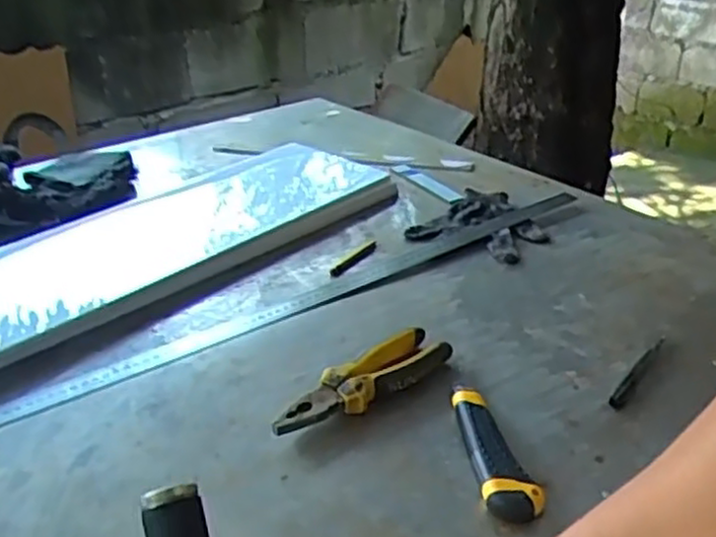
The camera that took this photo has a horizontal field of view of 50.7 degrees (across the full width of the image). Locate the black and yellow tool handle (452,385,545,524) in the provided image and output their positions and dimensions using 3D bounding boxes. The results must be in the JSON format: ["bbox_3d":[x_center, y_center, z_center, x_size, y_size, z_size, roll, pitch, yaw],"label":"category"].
[{"bbox_3d":[0.103,0.146,0.609,0.038,0.023,0.138,-7,30,-12],"label":"black and yellow tool handle"}]

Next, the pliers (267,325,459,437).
[{"bbox_3d":[0.006,0.102,0.679,0.189,0.030,0.047,-23,37,-35],"label":"pliers"}]

